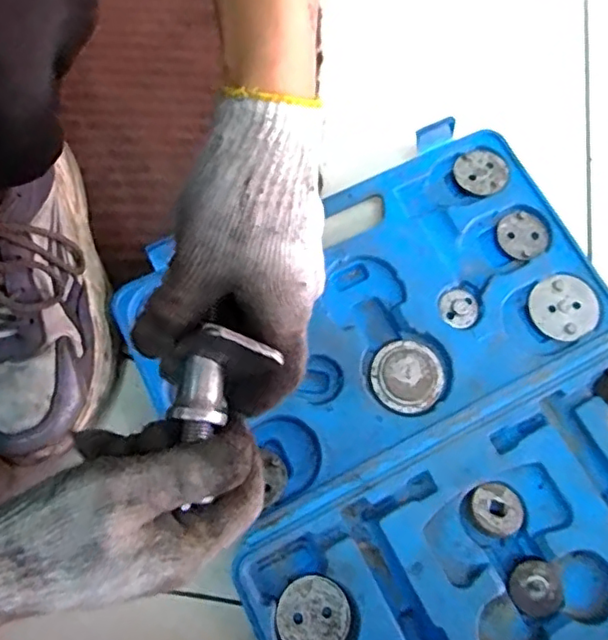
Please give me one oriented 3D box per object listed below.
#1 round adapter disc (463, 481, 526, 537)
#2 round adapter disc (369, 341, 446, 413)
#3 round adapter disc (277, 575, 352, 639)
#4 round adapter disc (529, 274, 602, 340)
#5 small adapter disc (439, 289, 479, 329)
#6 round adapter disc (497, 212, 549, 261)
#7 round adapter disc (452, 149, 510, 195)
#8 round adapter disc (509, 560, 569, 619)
[{"bbox_3d":[0.130,0.129,0.409,0.039,0.014,0.034,-11,72,-5],"label":"round adapter disc"},{"bbox_3d":[0.075,0.039,0.430,0.051,0.004,0.051,1,71,-1],"label":"round adapter disc"},{"bbox_3d":[0.006,0.192,0.387,0.046,0.004,0.046,1,71,-1],"label":"round adapter disc"},{"bbox_3d":[0.201,-0.010,0.460,0.050,0.005,0.050,1,71,-1],"label":"round adapter disc"},{"bbox_3d":[0.119,-0.008,0.459,0.030,0.004,0.030,1,71,-1],"label":"small adapter disc"},{"bbox_3d":[0.176,-0.068,0.483,0.038,0.009,0.040,1,71,-1],"label":"round adapter disc"},{"bbox_3d":[0.146,-0.122,0.495,0.039,0.007,0.042,1,71,-1],"label":"round adapter disc"},{"bbox_3d":[0.154,0.177,0.391,0.035,0.007,0.034,1,71,-1],"label":"round adapter disc"}]

